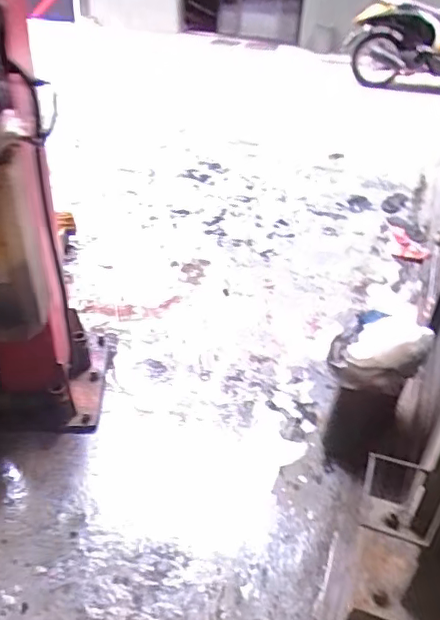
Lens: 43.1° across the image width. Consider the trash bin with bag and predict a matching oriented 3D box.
[{"bbox_3d":[0.449,0.236,1.669,0.260,0.360,0.356,15,40,20],"label":"trash bin with bag"}]

